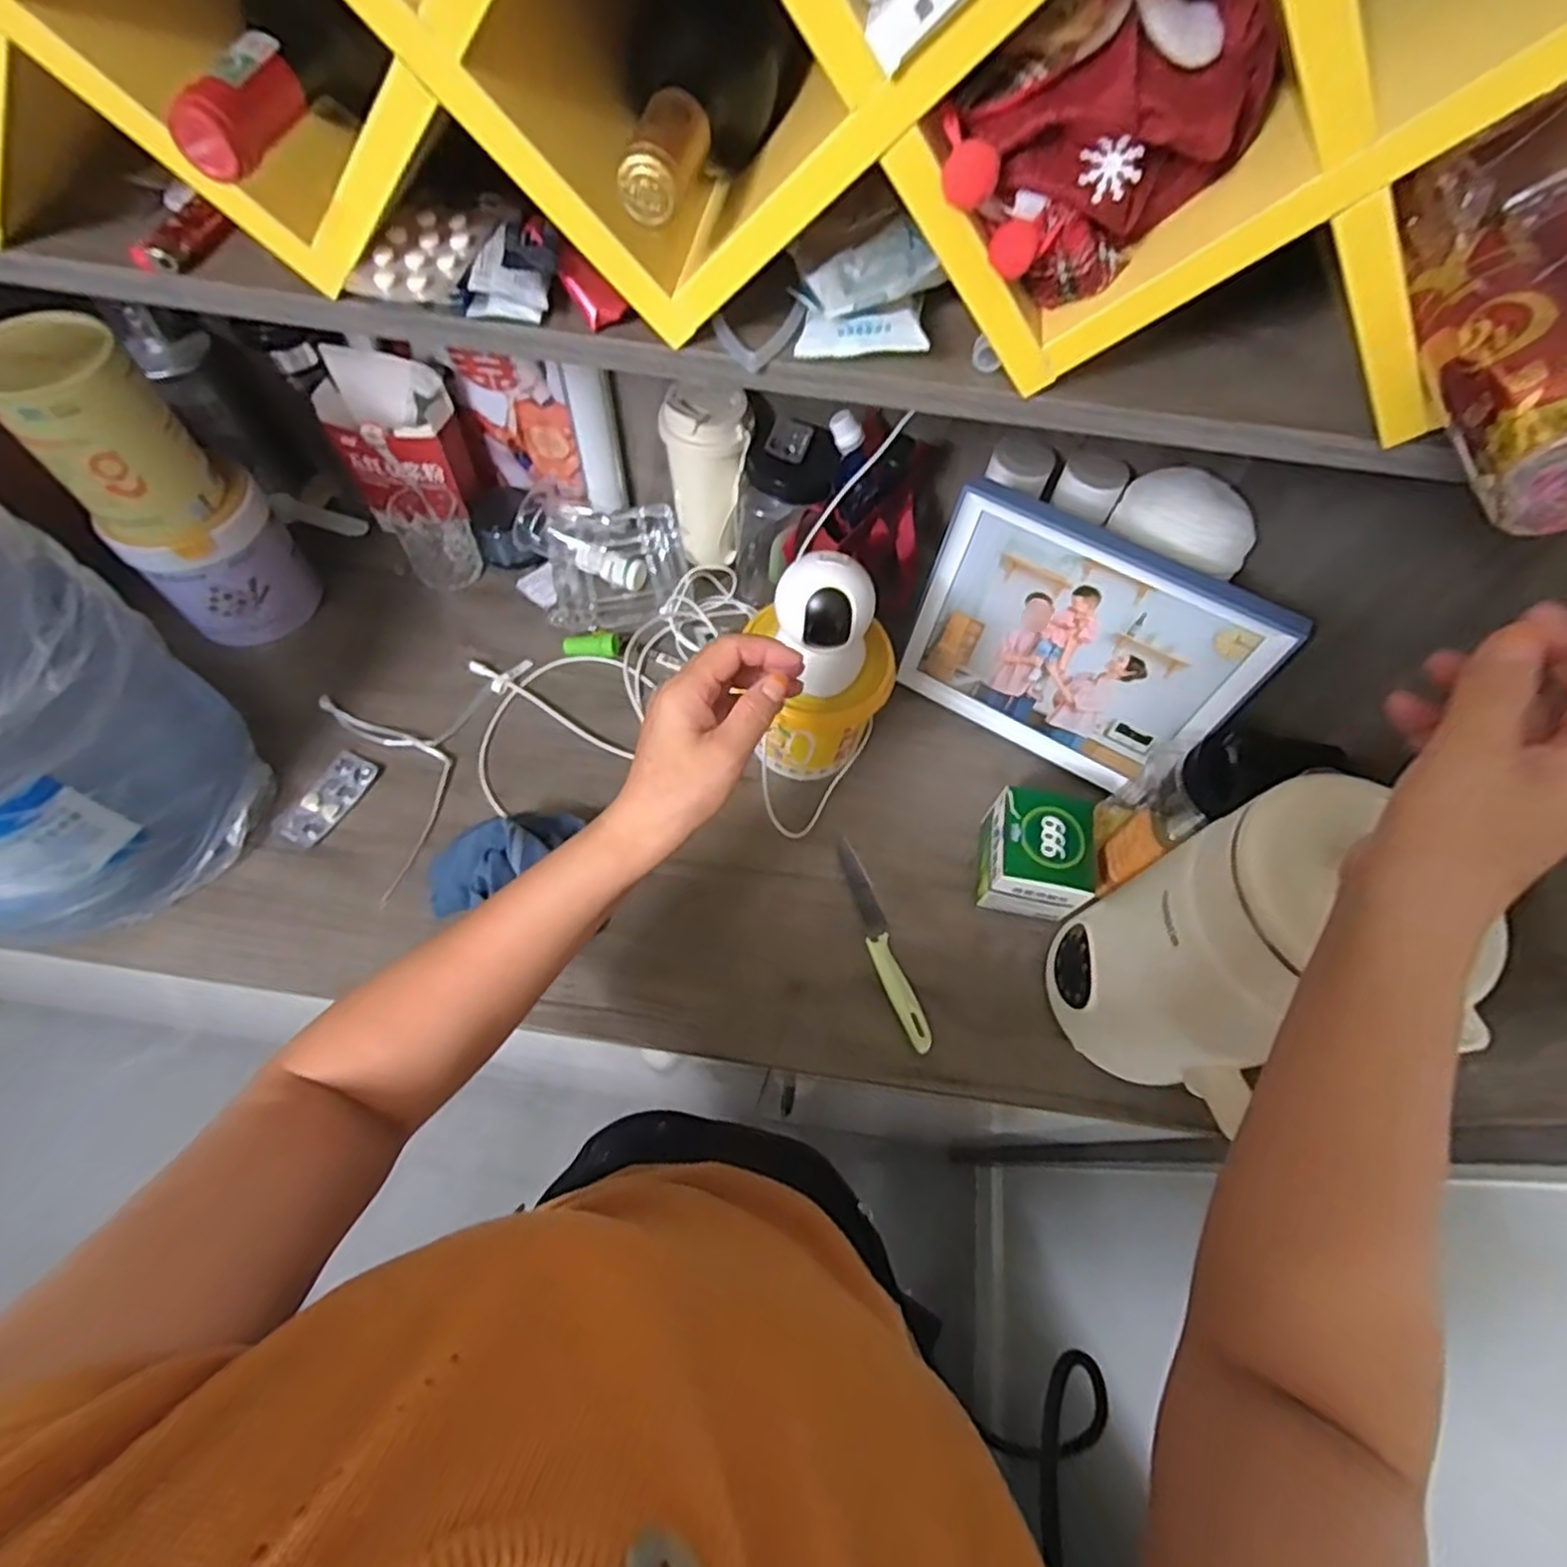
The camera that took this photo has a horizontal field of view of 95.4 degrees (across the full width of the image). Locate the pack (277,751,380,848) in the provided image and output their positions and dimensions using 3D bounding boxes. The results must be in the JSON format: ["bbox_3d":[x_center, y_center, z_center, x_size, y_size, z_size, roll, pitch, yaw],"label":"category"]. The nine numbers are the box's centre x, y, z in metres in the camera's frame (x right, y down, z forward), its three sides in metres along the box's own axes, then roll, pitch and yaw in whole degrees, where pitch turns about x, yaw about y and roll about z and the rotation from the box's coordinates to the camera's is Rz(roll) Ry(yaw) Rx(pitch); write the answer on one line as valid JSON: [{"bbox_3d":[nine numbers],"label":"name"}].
[{"bbox_3d":[-0.416,0.013,0.652,0.043,0.007,0.094,22,63,8],"label":"pack"}]

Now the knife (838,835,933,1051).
[{"bbox_3d":[0.083,0.136,0.619,0.023,0.013,0.190,-14,64,-11],"label":"knife"}]

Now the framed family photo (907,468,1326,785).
[{"bbox_3d":[0.254,-0.116,0.642,0.270,0.222,0.029,29,55,12],"label":"framed family photo"}]

